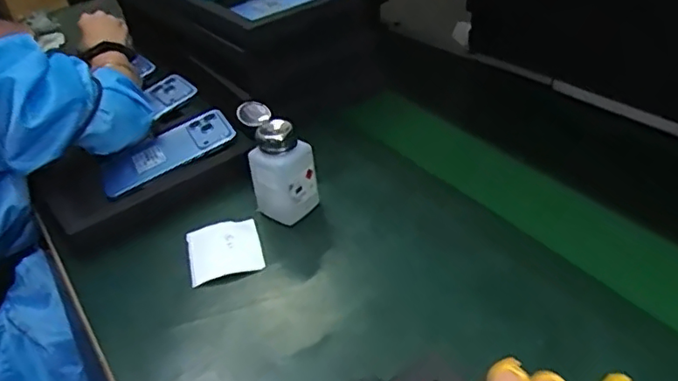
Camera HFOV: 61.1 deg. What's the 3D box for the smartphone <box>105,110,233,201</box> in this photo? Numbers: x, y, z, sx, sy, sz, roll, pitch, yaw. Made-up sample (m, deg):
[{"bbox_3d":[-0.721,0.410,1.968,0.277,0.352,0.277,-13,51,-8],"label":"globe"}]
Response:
[{"bbox_3d":[-0.209,-0.051,0.697,0.162,0.015,0.077,-29,49,-17],"label":"smartphone"}]

